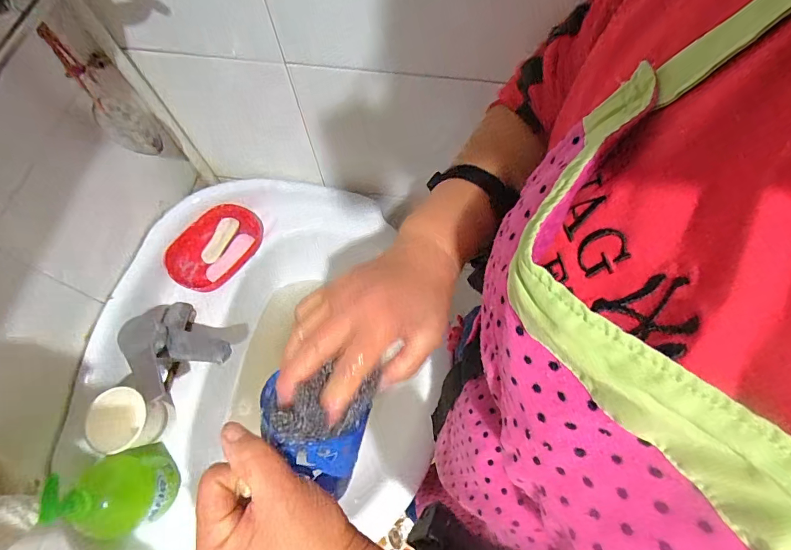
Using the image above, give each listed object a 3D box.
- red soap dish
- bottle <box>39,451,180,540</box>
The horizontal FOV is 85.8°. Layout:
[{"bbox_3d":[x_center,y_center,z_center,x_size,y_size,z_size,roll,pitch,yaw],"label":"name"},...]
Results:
[{"bbox_3d":[-0.273,-0.044,0.648,0.096,0.027,0.147,39,73,17],"label":"red soap dish"},{"bbox_3d":[-0.318,0.242,0.464,0.087,0.135,0.077,-25,68,-8],"label":"bottle"}]

